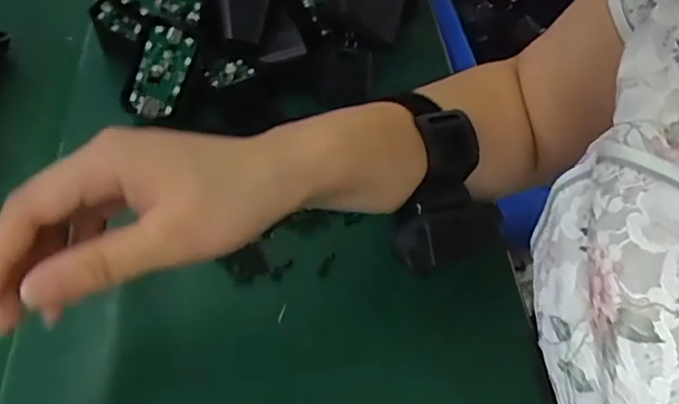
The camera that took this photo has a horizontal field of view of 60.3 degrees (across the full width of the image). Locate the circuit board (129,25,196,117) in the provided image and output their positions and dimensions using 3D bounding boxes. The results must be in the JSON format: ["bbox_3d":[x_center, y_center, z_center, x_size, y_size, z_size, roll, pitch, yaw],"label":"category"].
[{"bbox_3d":[-0.127,-0.092,0.418,0.033,0.063,0.005,18,7,-20],"label":"circuit board"}]

